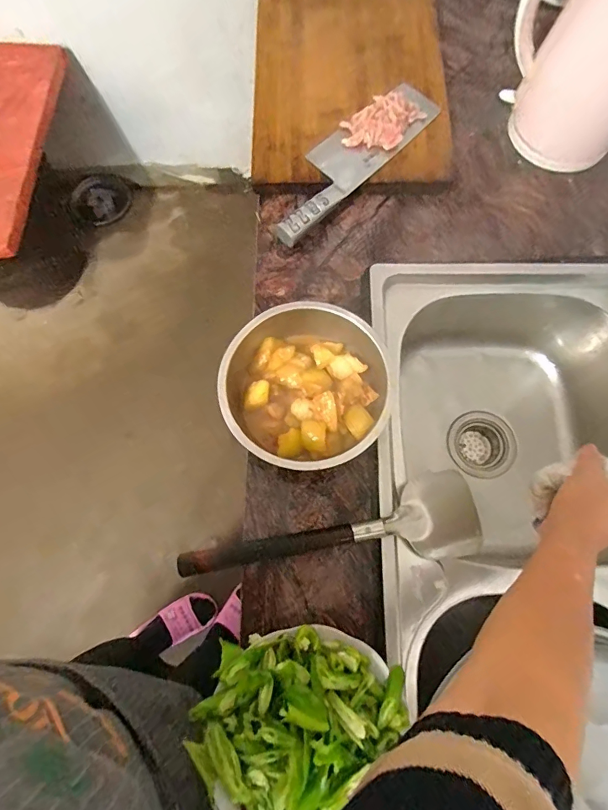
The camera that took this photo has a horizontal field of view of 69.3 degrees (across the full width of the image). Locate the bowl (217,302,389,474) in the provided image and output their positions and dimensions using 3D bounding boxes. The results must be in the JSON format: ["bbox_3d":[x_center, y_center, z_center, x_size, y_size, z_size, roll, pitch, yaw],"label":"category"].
[{"bbox_3d":[-0.007,-0.017,0.514,0.166,0.064,0.193,-24,76,-7],"label":"bowl"}]

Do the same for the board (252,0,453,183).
[{"bbox_3d":[0.068,-0.474,0.639,0.272,0.028,0.325,-1,81,4],"label":"board"}]

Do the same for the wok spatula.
[{"bbox_3d":[0.039,0.167,0.502,0.343,0.037,0.096,-17,75,-5],"label":"wok spatula"}]

